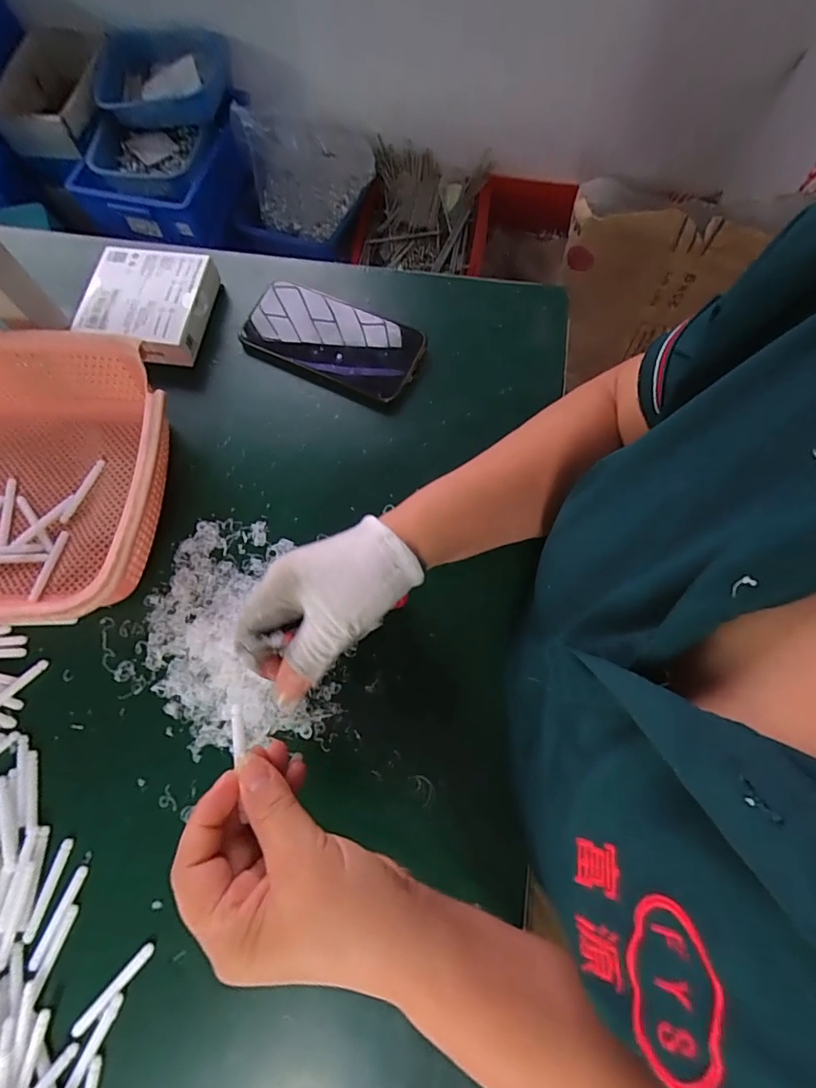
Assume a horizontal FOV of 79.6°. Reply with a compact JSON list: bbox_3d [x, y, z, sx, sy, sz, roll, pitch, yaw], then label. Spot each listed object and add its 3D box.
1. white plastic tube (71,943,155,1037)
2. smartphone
[{"bbox_3d":[-0.183,0.277,0.305,0.008,0.004,0.060,41,77,12],"label":"white plastic tube"},{"bbox_3d":[-0.069,-0.186,0.436,0.161,0.015,0.074,24,80,9],"label":"smartphone"}]

